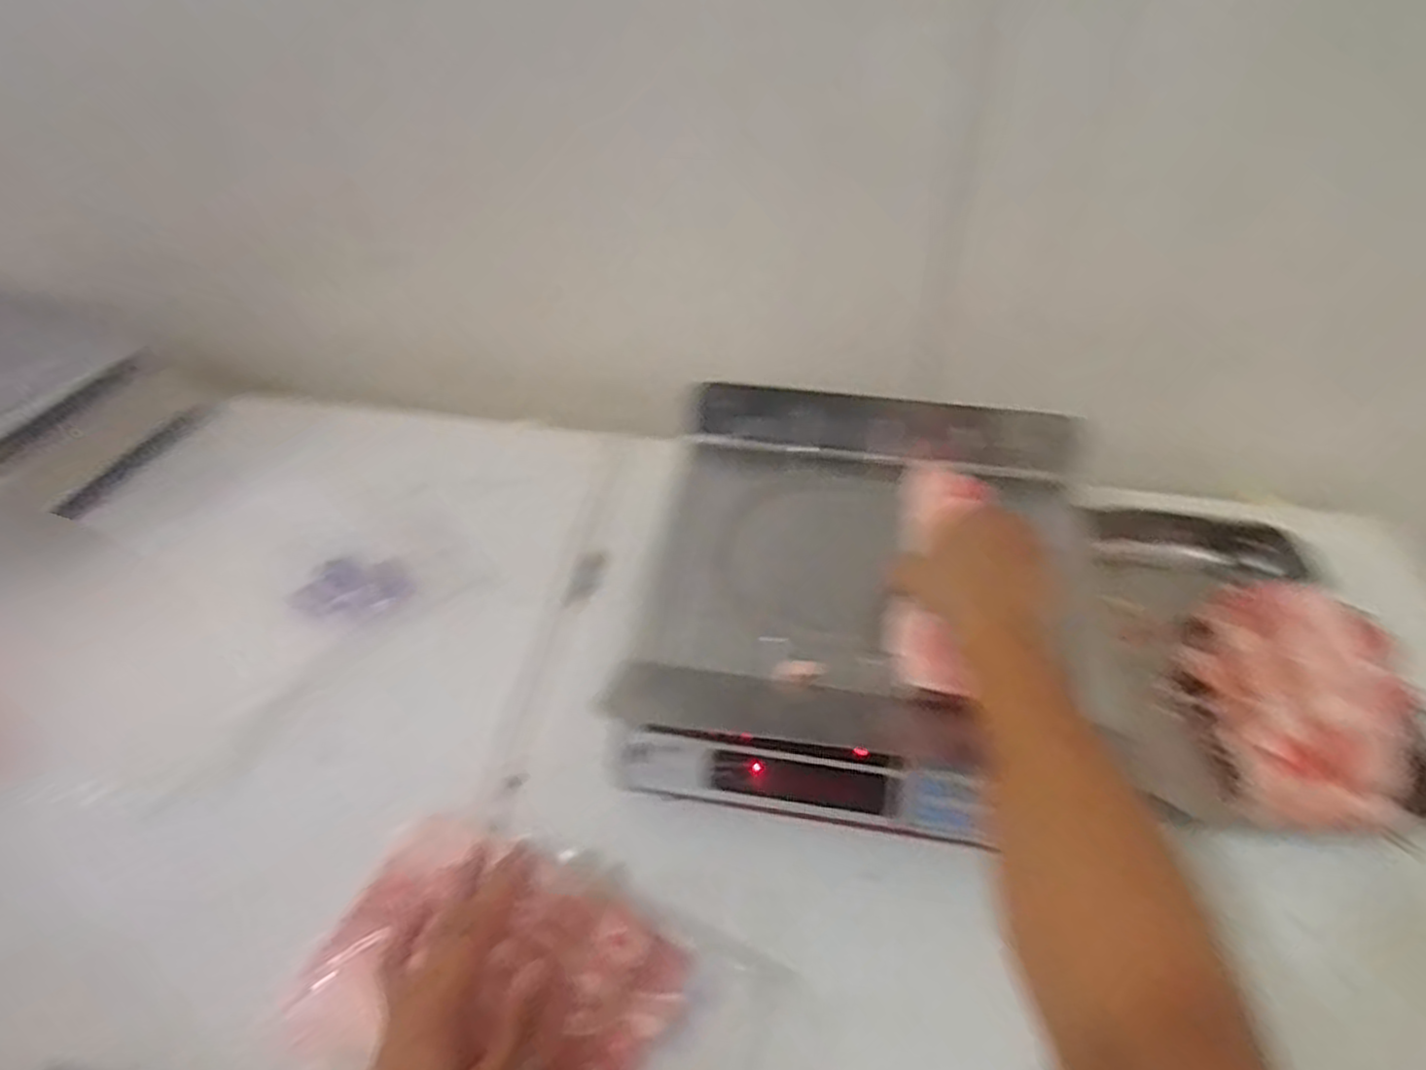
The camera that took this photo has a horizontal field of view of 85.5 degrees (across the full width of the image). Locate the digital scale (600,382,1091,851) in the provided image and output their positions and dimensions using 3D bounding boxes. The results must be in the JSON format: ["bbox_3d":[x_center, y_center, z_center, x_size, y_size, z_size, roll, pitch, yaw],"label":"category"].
[{"bbox_3d":[0.129,0.049,0.641,0.353,0.119,0.365,10,51,9],"label":"digital scale"}]

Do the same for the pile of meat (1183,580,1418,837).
[{"bbox_3d":[0.476,0.133,0.626,0.145,0.052,0.222,14,52,12],"label":"pile of meat"}]

